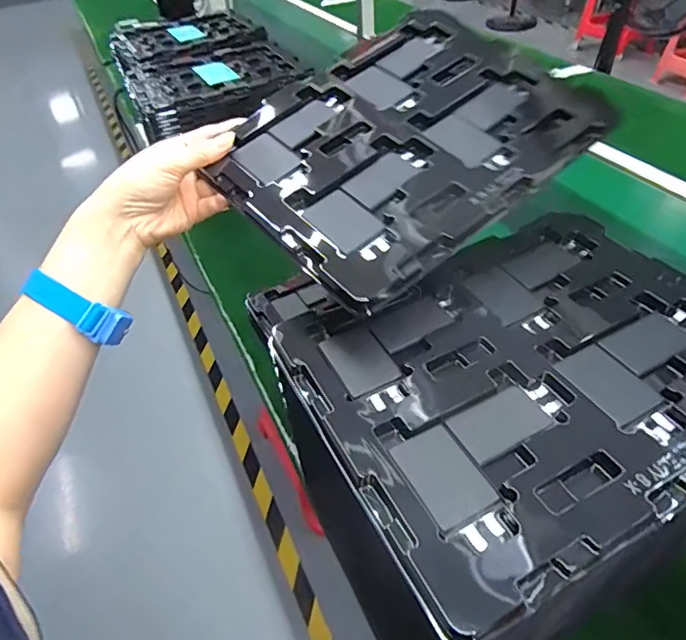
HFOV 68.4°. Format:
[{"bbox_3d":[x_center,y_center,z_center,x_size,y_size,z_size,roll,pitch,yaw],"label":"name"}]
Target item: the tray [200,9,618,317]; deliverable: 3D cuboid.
[{"bbox_3d":[0.047,-0.143,0.394,0.266,0.015,0.210,-37,63,-17],"label":"tray"}]

